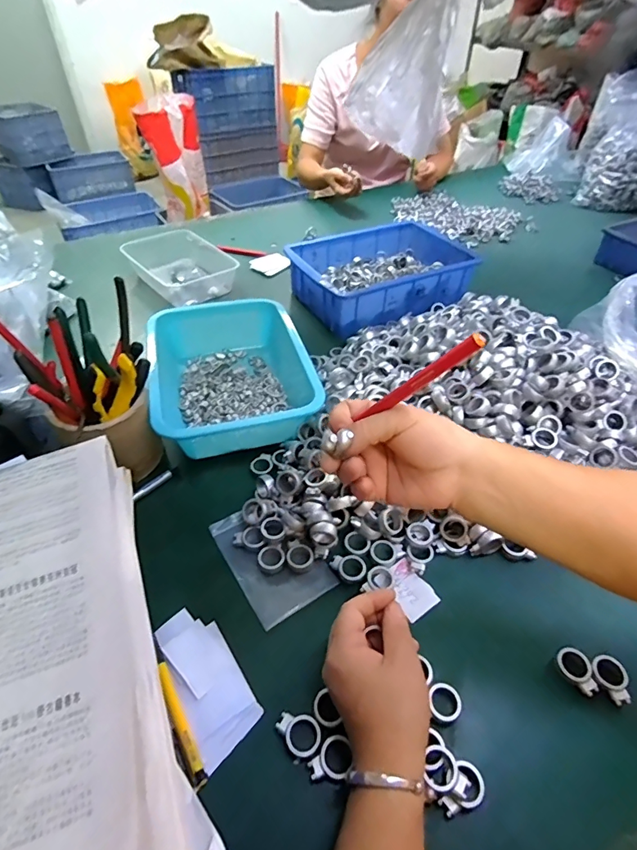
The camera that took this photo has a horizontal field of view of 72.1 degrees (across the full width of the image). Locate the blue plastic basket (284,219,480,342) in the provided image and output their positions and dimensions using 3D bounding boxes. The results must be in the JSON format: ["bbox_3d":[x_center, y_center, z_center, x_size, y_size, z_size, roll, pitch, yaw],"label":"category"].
[{"bbox_3d":[0.112,-0.277,0.797,0.299,0.074,0.221,-23,49,-22],"label":"blue plastic basket"}]

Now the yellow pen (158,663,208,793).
[{"bbox_3d":[-0.105,0.224,0.332,0.010,0.006,0.089,-24,49,-23],"label":"yellow pen"}]

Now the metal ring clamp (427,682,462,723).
[{"bbox_3d":[0.099,0.217,0.342,0.025,0.007,0.026,0,44,0],"label":"metal ring clamp"}]

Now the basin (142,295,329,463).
[{"bbox_3d":[-0.116,-0.070,0.585,0.194,0.068,0.260,-12,45,-12],"label":"basin"}]

